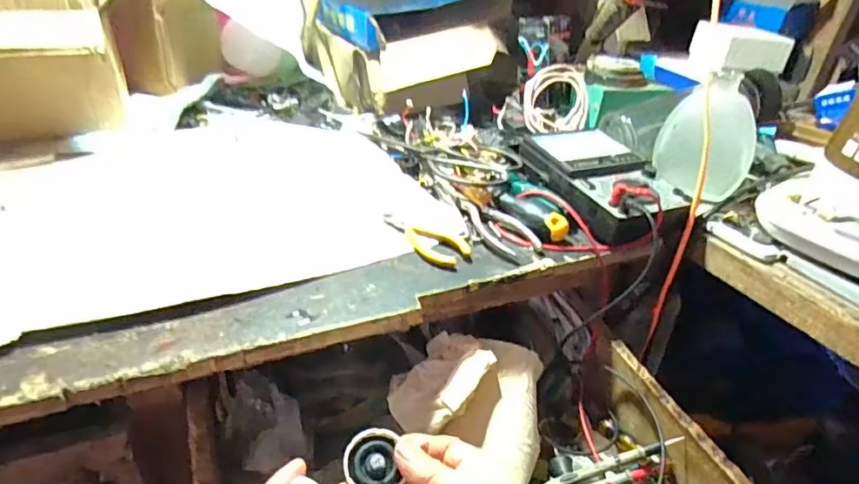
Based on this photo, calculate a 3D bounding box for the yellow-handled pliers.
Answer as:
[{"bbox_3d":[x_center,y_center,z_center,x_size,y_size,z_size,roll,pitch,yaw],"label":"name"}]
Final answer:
[{"bbox_3d":[-0.011,-0.005,0.503,0.099,0.011,0.033,27,39,30],"label":"yellow-handled pliers"}]

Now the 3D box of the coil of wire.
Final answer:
[{"bbox_3d":[0.164,-0.189,0.708,0.084,0.087,0.020,-7,0,-5],"label":"coil of wire"}]

